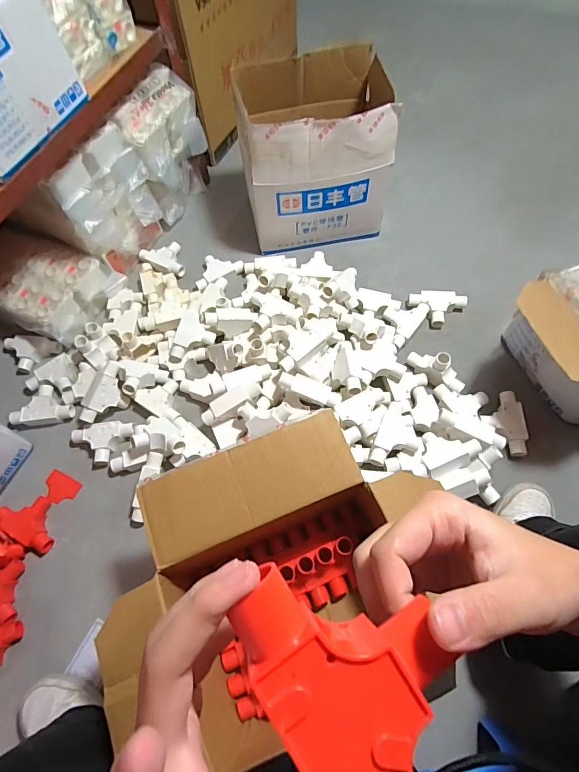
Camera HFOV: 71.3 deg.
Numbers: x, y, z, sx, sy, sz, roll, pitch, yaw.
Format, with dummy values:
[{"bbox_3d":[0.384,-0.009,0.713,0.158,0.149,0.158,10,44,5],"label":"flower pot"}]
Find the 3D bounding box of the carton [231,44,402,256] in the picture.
[{"bbox_3d":[0.052,-0.465,0.829,0.279,0.272,0.219,-6,64,1],"label":"carton"}]

